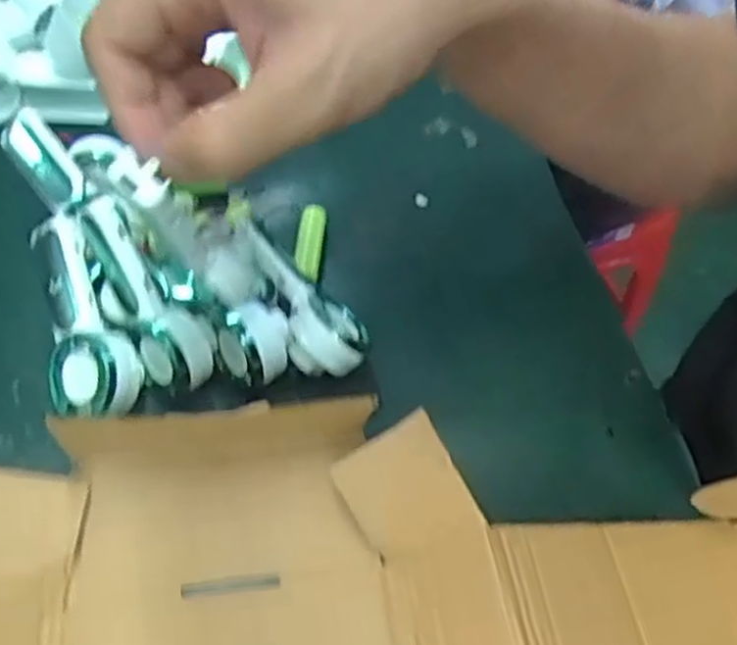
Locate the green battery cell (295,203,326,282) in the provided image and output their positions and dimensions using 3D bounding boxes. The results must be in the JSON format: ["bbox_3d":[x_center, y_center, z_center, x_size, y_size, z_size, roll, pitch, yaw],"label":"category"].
[{"bbox_3d":[-0.030,-0.044,0.412,0.012,0.010,0.044,7,69,1],"label":"green battery cell"}]

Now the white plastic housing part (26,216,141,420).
[{"bbox_3d":[-0.131,-0.002,0.349,0.038,0.020,0.094,-18,79,-16],"label":"white plastic housing part"}]

